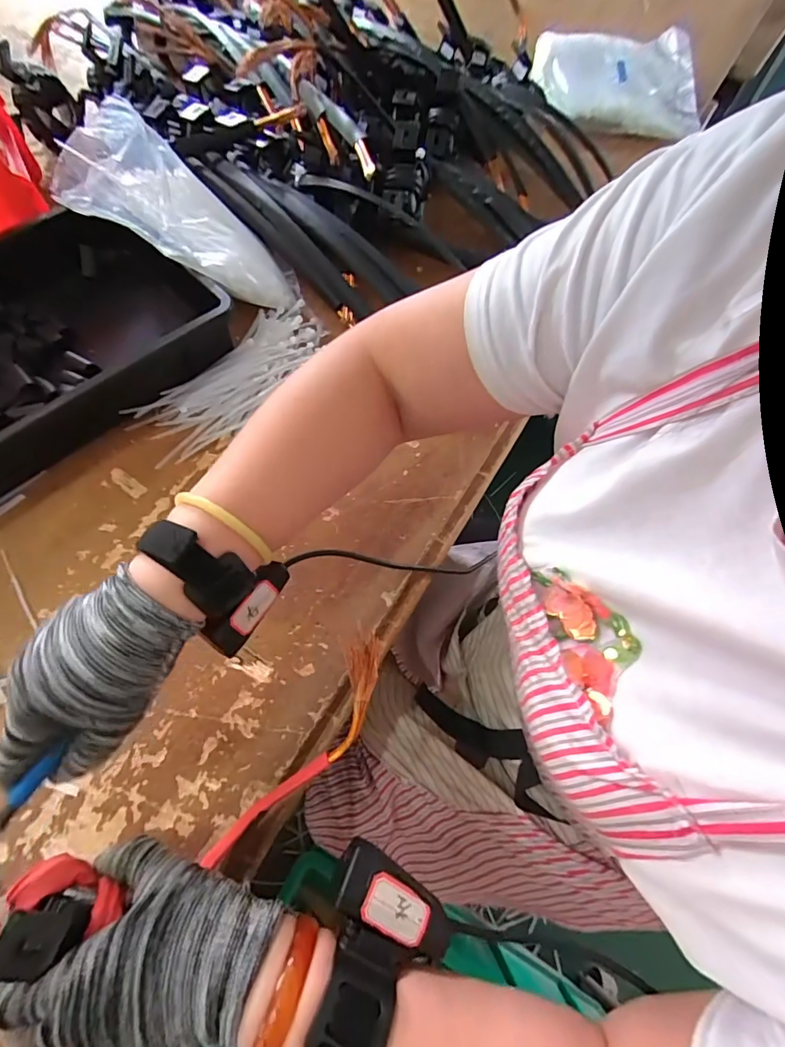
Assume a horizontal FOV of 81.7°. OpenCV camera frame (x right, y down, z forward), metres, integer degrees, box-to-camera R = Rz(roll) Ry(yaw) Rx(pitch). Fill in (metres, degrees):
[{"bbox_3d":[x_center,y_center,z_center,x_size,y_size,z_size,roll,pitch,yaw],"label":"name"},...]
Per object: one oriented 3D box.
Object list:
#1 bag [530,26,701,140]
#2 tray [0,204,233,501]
[{"bbox_3d":[0.335,-0.668,0.684,0.246,0.045,0.189,10,66,2],"label":"bag"},{"bbox_3d":[-0.364,-0.162,0.438,0.361,0.064,0.232,-40,73,-17],"label":"tray"}]

